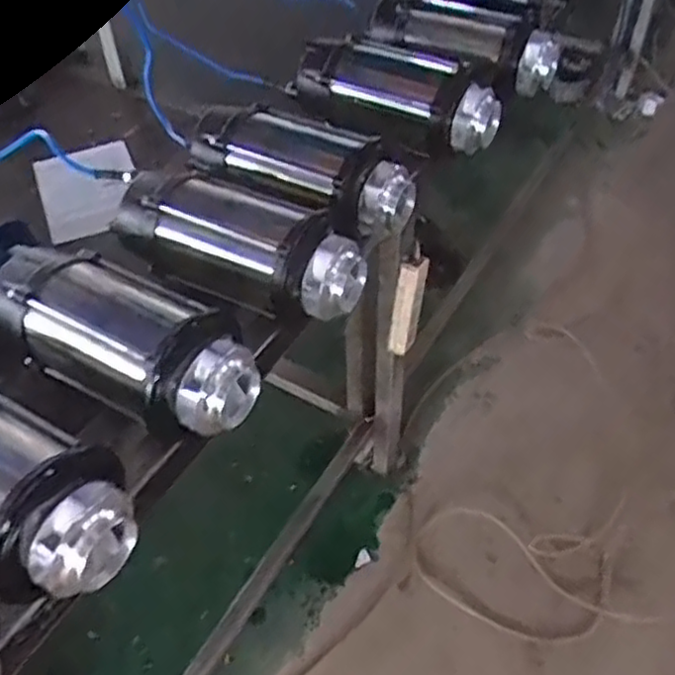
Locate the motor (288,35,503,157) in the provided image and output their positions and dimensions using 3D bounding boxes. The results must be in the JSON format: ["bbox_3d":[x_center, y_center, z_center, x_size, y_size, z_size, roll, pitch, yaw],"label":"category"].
[{"bbox_3d":[0.083,-0.369,1.091,0.326,0.102,0.118,16,51,15],"label":"motor"}]

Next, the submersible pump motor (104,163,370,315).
[{"bbox_3d":[-0.113,-0.118,0.856,0.303,0.101,0.139,23,53,21],"label":"submersible pump motor"}]

